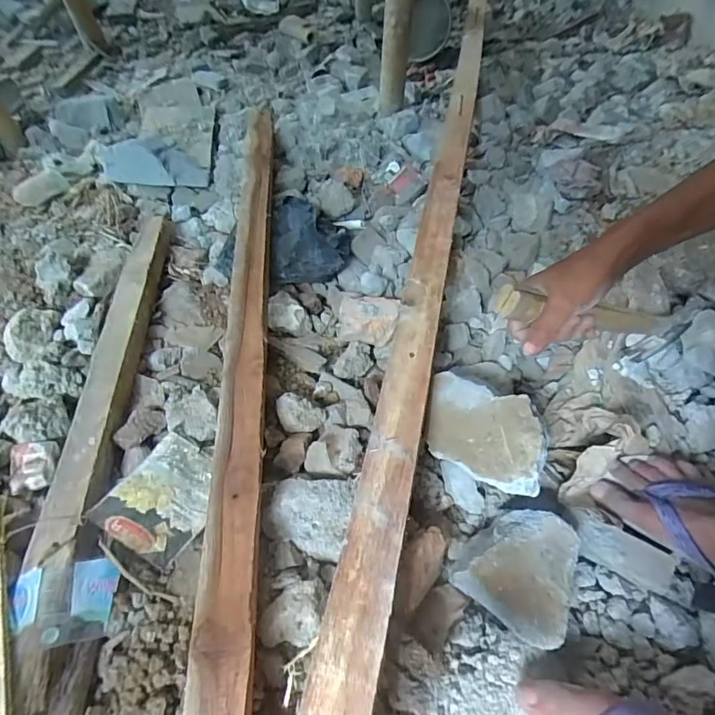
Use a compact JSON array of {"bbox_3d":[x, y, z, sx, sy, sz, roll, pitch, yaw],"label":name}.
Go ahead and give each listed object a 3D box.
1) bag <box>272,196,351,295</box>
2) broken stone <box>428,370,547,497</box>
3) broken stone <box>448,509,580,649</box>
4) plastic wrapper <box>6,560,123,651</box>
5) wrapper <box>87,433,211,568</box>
[{"bbox_3d":[-0.085,-0.221,0.830,0.139,0.049,0.231,-4,55,-3],"label":"bag"},{"bbox_3d":[0.144,0.085,0.529,0.150,0.032,0.106,17,66,36],"label":"broken stone"},{"bbox_3d":[0.166,0.219,0.476,0.108,0.069,0.111,0,51,0],"label":"broken stone"},{"bbox_3d":[-0.291,0.245,0.460,0.090,0.017,0.073,1,53,-24],"label":"plastic wrapper"},{"bbox_3d":[-0.218,0.160,0.530,0.109,0.034,0.129,25,59,16],"label":"wrapper"}]

